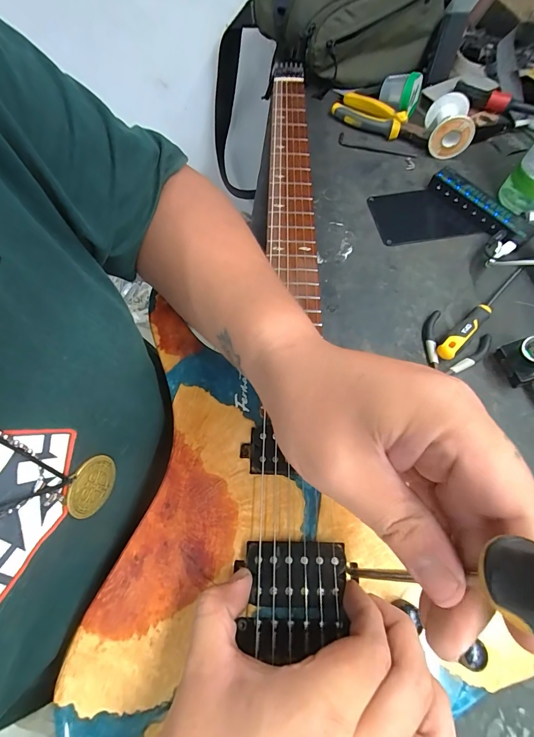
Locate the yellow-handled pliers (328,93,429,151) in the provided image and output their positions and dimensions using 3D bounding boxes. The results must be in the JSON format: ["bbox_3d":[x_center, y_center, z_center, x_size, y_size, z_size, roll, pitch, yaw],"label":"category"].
[{"bbox_3d":[0.168,-0.362,0.498,0.148,0.026,0.051,31,70,15],"label":"yellow-handled pliers"}]

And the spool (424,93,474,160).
[{"bbox_3d":[0.249,-0.331,0.469,0.052,0.053,0.066,7,66,5],"label":"spool"}]

